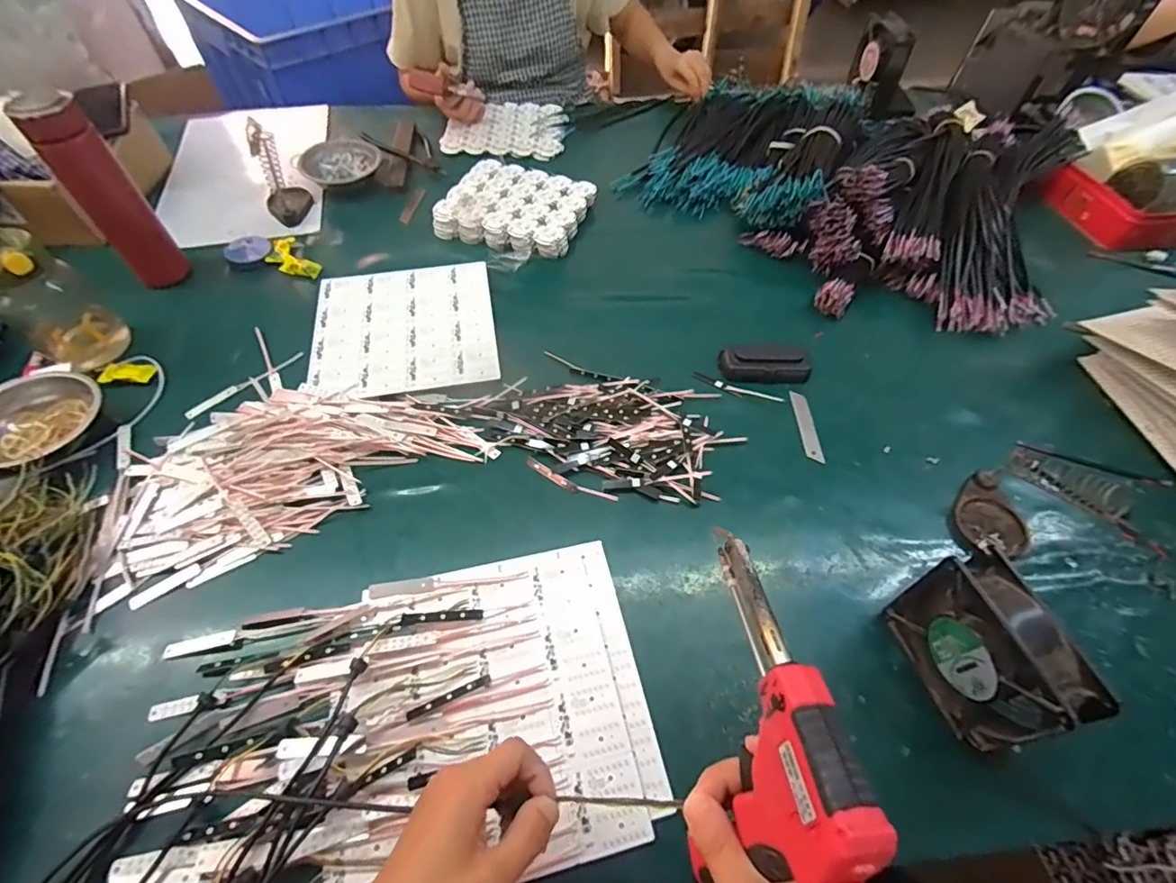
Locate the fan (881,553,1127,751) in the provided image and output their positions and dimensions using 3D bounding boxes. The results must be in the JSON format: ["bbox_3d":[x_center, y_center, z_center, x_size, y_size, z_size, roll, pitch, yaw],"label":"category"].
[{"bbox_3d":[0.304,0.162,0.412,0.045,0.123,0.119,-13,58,-10],"label":"fan"}]

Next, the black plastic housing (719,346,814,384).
[{"bbox_3d":[0.220,-0.093,0.658,0.106,0.024,0.044,3,56,0],"label":"black plastic housing"}]

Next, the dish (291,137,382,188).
[{"bbox_3d":[-0.418,-0.467,0.887,0.123,0.033,0.117,1,56,-1],"label":"dish"}]

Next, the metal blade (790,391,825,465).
[{"bbox_3d":[0.256,-0.018,0.620,0.020,0.004,0.100,2,56,-1],"label":"metal blade"}]

